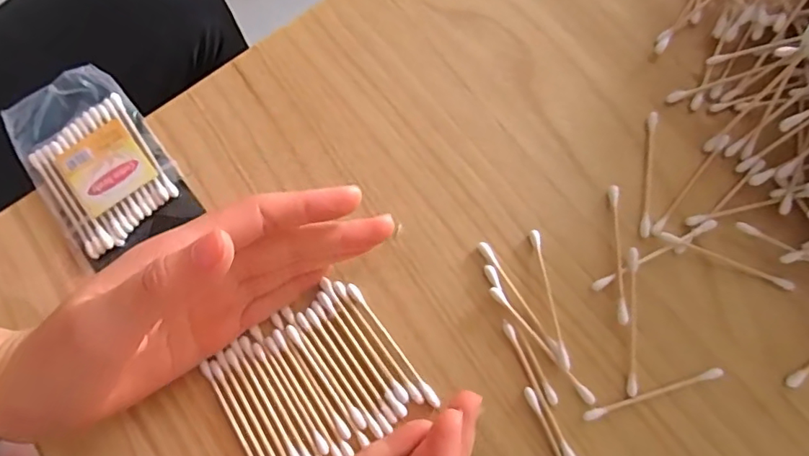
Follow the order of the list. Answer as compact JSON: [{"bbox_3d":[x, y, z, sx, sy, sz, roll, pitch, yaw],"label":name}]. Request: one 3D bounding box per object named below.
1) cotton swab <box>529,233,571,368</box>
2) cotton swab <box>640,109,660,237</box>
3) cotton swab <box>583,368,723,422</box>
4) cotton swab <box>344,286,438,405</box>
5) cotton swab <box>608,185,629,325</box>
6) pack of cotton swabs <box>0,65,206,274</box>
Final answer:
[{"bbox_3d":[0.072,0.035,0.264,0.005,0.004,0.070,-9,75,-1],"label":"cotton swab"},{"bbox_3d":[0.130,-0.029,0.280,0.006,0.004,0.070,11,76,5],"label":"cotton swab"},{"bbox_3d":[0.118,0.079,0.251,0.069,0.004,0.005,-17,75,-3],"label":"cotton swab"},{"bbox_3d":[-0.006,0.057,0.261,0.005,0.005,0.072,-36,77,-7],"label":"cotton swab"},{"bbox_3d":[0.108,0.013,0.268,0.005,0.006,0.071,2,75,2],"label":"cotton swab"},{"bbox_3d":[-0.167,-0.036,0.287,0.065,0.008,0.116,-36,77,-7],"label":"pack of cotton swabs"}]

